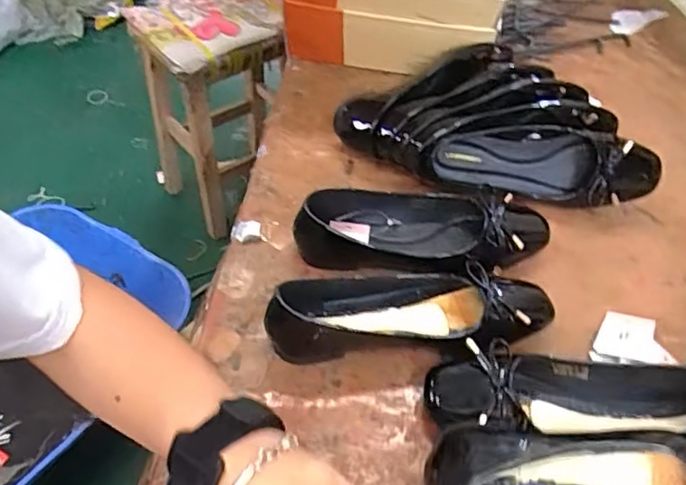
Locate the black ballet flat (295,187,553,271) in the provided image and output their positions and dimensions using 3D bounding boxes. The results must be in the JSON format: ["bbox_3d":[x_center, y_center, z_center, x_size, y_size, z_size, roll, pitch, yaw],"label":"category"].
[{"bbox_3d":[0.077,-0.013,0.574,0.244,0.054,0.091,2,48,-2],"label":"black ballet flat"}]

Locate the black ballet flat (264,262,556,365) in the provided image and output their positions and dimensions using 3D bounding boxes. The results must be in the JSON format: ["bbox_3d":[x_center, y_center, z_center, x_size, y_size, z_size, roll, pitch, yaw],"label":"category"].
[{"bbox_3d":[0.060,0.061,0.503,0.248,0.061,0.085,0,48,-4],"label":"black ballet flat"}]

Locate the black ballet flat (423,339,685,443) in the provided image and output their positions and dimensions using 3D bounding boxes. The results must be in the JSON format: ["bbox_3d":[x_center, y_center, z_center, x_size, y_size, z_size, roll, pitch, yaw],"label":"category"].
[{"bbox_3d":[0.185,0.126,0.447,0.233,0.072,0.080,11,49,6],"label":"black ballet flat"}]

